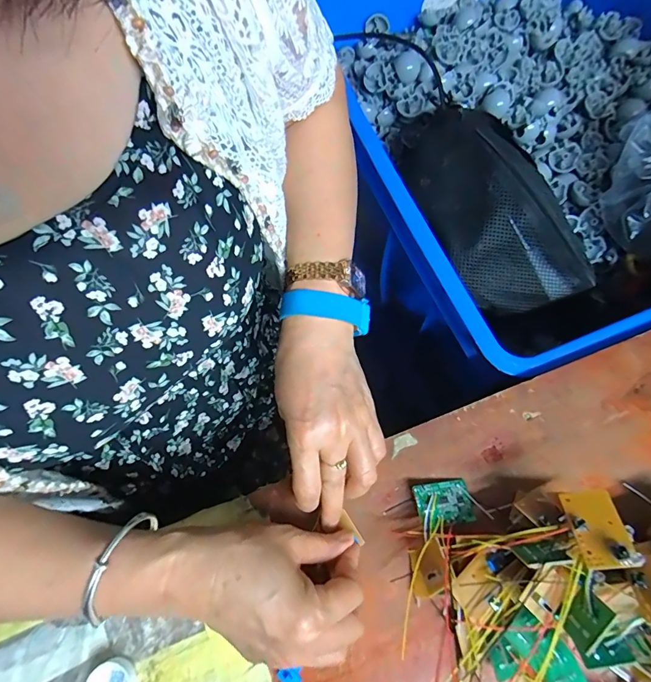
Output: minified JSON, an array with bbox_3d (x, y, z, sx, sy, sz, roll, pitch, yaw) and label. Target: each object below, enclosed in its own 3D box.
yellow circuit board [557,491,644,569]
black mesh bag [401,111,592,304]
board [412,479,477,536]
[{"bbox_3d":[0.171,0.116,0.249,0.031,0.009,0.043,-9,55,7],"label":"yellow circuit board"},{"bbox_3d":[0.169,-0.139,0.424,0.117,0.079,0.257,-34,86,-10],"label":"black mesh bag"},{"bbox_3d":[0.090,0.124,0.304,0.043,0.004,0.032,-8,63,-16],"label":"board"}]

